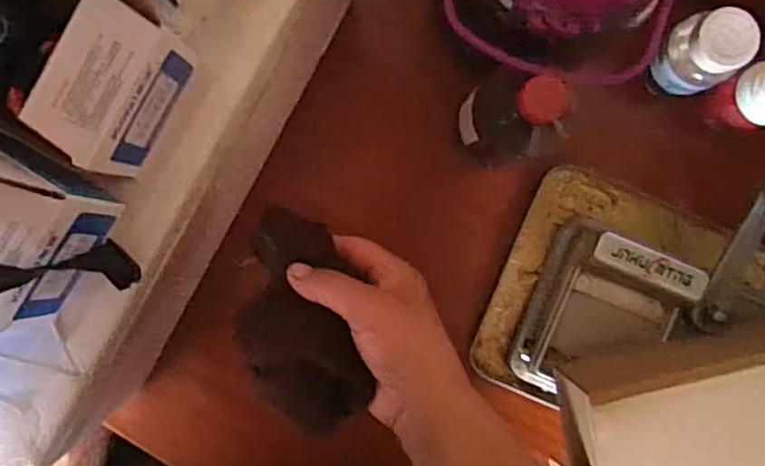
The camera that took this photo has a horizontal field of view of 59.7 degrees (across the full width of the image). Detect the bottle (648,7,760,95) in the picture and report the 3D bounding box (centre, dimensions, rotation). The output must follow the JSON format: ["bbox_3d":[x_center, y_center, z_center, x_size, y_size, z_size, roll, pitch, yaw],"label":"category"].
[{"bbox_3d":[0.244,-0.139,0.519,0.051,0.096,0.054,-25,91,-1],"label":"bottle"}]

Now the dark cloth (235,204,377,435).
[{"bbox_3d":[-0.051,0.054,0.390,0.070,0.039,0.131,-10,91,-1],"label":"dark cloth"}]

